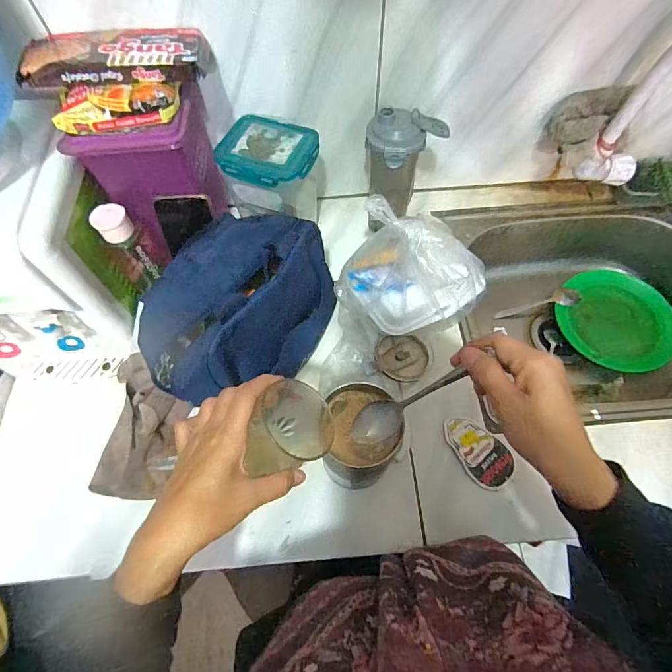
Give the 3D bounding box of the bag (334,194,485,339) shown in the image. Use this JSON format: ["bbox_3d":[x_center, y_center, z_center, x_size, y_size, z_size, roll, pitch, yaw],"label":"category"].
[{"bbox_3d":[0.106,-0.084,0.560,0.177,0.165,0.136,27,67,14],"label":"bag"}]

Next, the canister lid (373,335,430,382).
[{"bbox_3d":[0.096,0.031,0.582,0.075,0.019,0.070,0,63,1],"label":"canister lid"}]

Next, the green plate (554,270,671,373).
[{"bbox_3d":[0.530,-0.031,0.769,0.195,0.056,0.212,0,63,1],"label":"green plate"}]

